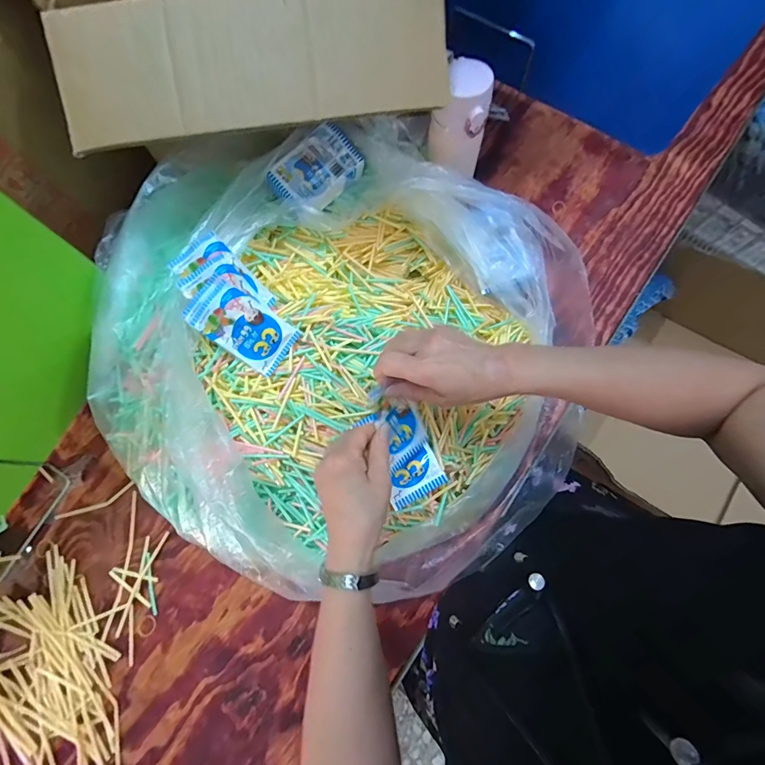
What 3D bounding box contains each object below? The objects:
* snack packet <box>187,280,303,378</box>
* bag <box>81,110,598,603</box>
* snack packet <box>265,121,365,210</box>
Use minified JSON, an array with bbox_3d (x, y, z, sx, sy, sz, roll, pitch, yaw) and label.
[{"bbox_3d":[-0.154,-0.063,0.452,0.104,0.014,0.067,39,84,-14],"label":"snack packet"},{"bbox_3d":[-0.047,-0.048,0.482,0.560,0.134,0.513,3,76,1],"label":"bag"},{"bbox_3d":[-0.083,-0.264,0.493,0.110,0.031,0.069,-41,79,-9],"label":"snack packet"}]

